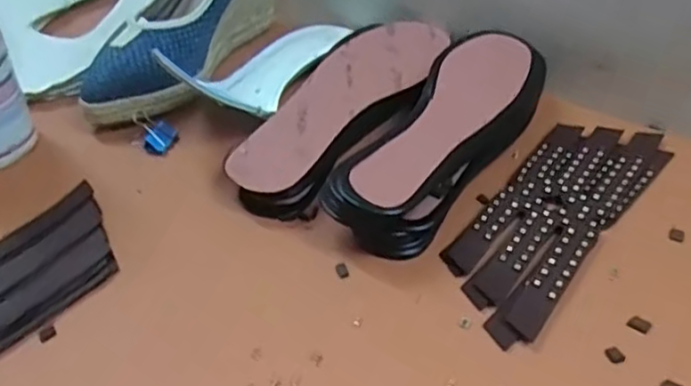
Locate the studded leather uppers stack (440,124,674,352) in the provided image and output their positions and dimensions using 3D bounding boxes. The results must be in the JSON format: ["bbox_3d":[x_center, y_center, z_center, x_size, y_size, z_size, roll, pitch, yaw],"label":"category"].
[{"bbox_3d":[0.139,0.011,0.442,0.075,0.010,0.219,29,50,28],"label":"studded leather uppers stack"}]

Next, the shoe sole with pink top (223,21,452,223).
[{"bbox_3d":[0.003,-0.066,0.512,0.085,0.029,0.233,18,46,19],"label":"shoe sole with pink top"}]

